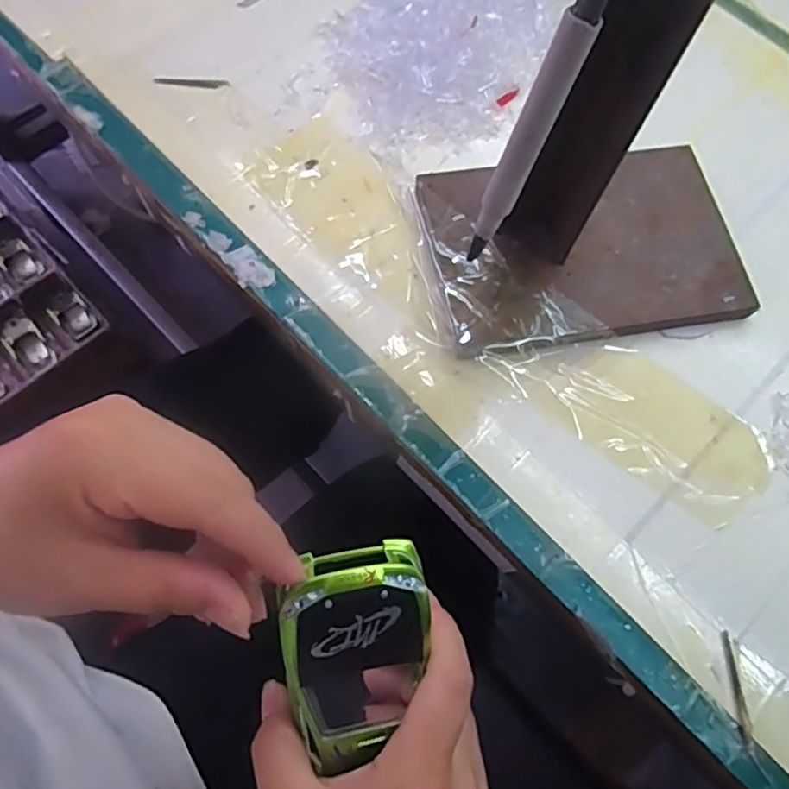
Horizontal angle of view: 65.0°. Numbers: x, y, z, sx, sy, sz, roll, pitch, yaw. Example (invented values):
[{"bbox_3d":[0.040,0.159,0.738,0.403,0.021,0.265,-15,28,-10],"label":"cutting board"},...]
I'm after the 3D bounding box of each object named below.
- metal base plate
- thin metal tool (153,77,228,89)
[{"bbox_3d":[0.092,-0.074,0.306,0.147,0.011,0.098,-10,72,-4],"label":"metal base plate"},{"bbox_3d":[-0.114,-0.175,0.347,0.041,0.004,0.005,3,78,-1],"label":"thin metal tool"}]

